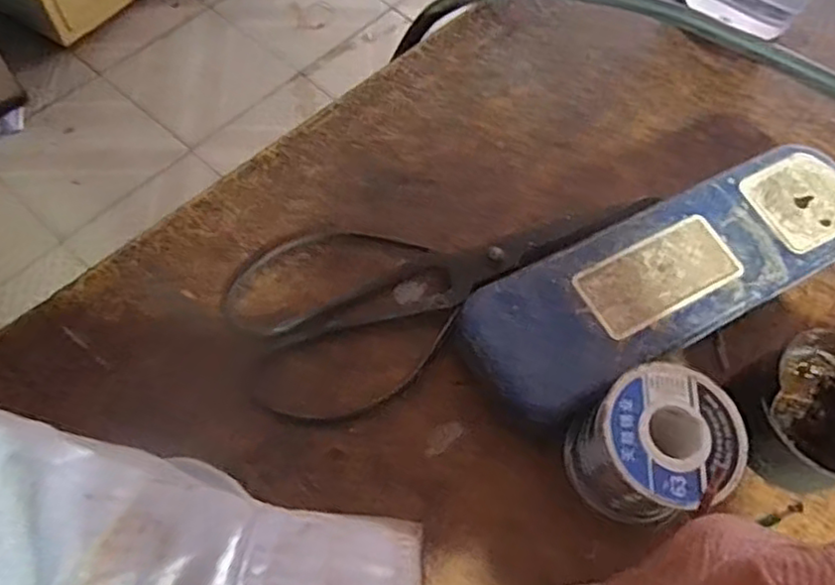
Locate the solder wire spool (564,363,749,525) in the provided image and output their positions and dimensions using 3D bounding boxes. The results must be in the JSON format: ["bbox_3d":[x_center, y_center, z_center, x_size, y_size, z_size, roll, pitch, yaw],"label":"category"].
[{"bbox_3d":[0.089,0.061,0.255,0.054,0.048,0.052,2,62,-3],"label":"solder wire spool"}]

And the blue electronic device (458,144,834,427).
[{"bbox_3d":[0.112,-0.005,0.297,0.198,0.033,0.062,-26,67,-16],"label":"blue electronic device"}]

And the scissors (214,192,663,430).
[{"bbox_3d":[0.007,-0.015,0.303,0.191,0.016,0.087,-30,68,-18],"label":"scissors"}]

